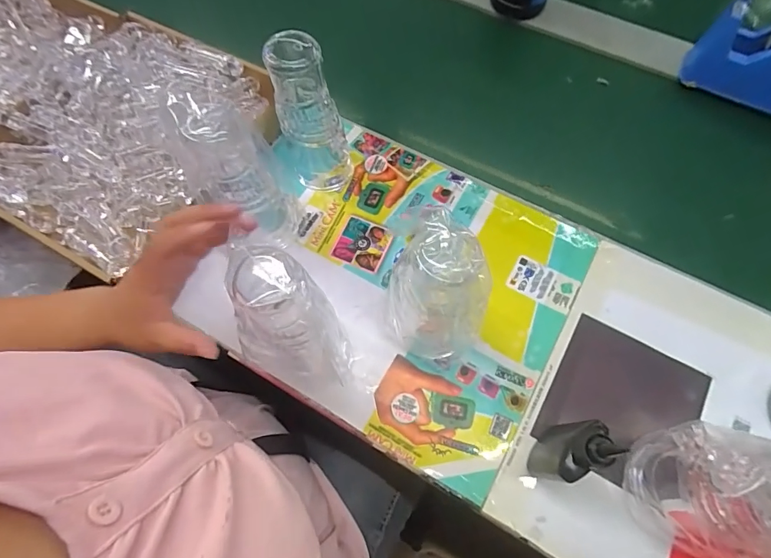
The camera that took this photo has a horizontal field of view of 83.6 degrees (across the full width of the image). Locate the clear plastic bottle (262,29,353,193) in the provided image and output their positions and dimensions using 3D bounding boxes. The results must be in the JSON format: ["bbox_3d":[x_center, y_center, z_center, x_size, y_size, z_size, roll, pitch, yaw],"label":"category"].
[{"bbox_3d":[-0.083,-0.184,0.485,0.066,0.177,0.083,-12,67,-5],"label":"clear plastic bottle"}]

